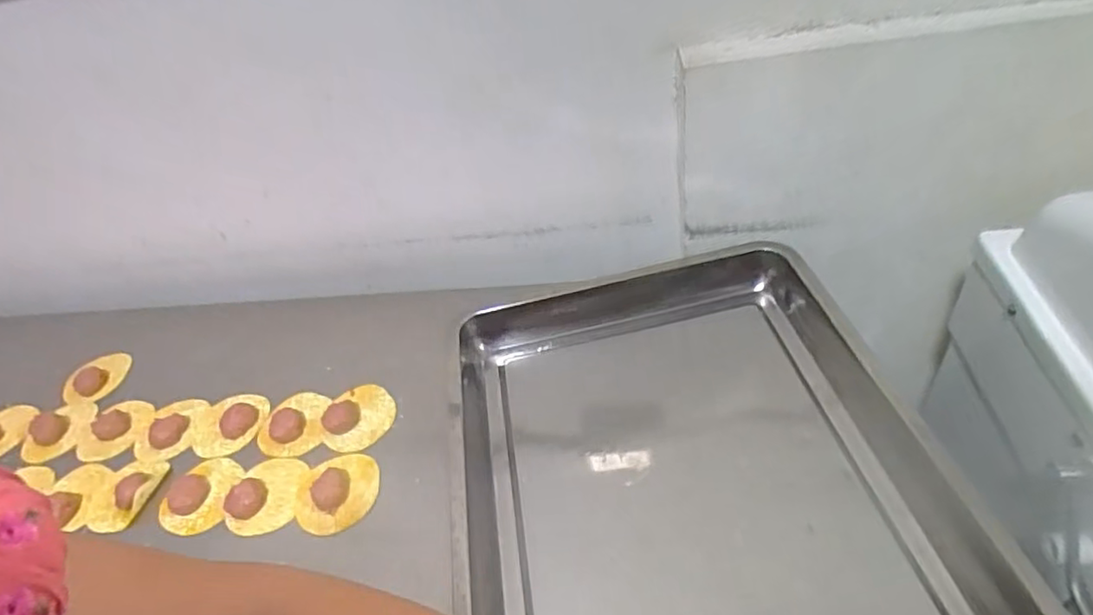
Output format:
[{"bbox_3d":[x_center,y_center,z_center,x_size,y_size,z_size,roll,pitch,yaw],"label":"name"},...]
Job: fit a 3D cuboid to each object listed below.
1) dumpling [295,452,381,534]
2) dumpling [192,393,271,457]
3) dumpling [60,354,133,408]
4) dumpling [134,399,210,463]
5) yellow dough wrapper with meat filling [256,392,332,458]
[{"bbox_3d":[-0.204,0.178,0.587,0.080,0.023,0.081,-11,39,-8],"label":"dumpling"},{"bbox_3d":[-0.353,0.131,0.679,0.078,0.019,0.075,-3,38,2],"label":"dumpling"},{"bbox_3d":[-0.573,0.090,0.774,0.046,0.020,0.081,10,41,17],"label":"dumpling"},{"bbox_3d":[-0.428,0.136,0.686,0.066,0.020,0.079,-5,38,0],"label":"dumpling"},{"bbox_3d":[-0.277,0.127,0.664,0.069,0.019,0.076,-8,39,-4],"label":"yellow dough wrapper with meat filling"}]

